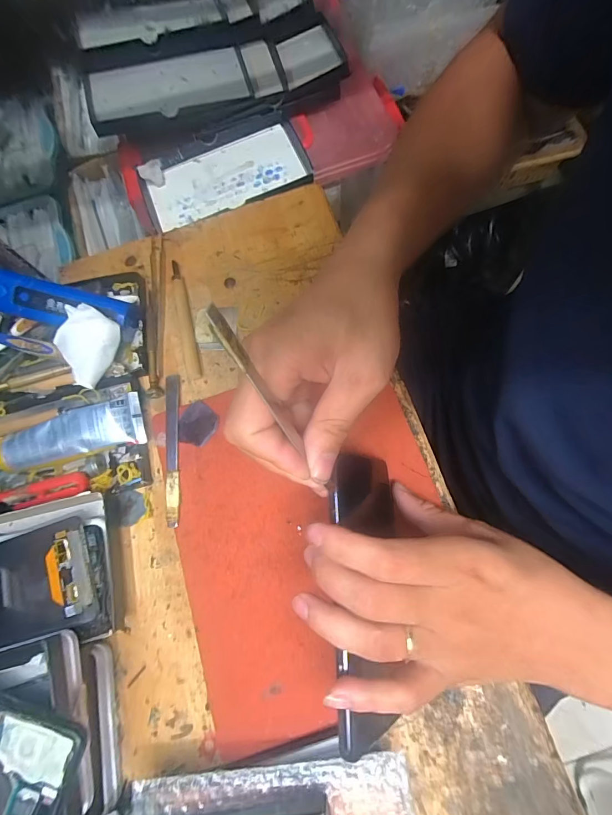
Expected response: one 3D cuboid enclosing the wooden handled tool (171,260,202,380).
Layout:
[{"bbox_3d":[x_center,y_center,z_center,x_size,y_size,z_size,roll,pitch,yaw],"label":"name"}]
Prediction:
[{"bbox_3d":[-0.113,-0.084,0.348,0.011,0.013,0.122,-15,73,0],"label":"wooden handled tool"}]

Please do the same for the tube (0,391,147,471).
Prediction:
[{"bbox_3d":[-0.200,0.026,0.306,0.131,0.019,0.039,-18,73,-1],"label":"tube"}]

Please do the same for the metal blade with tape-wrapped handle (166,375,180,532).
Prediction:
[{"bbox_3d":[-0.112,0.031,0.312,0.012,0.004,0.128,-8,73,2],"label":"metal blade with tape-wrapped handle"}]

